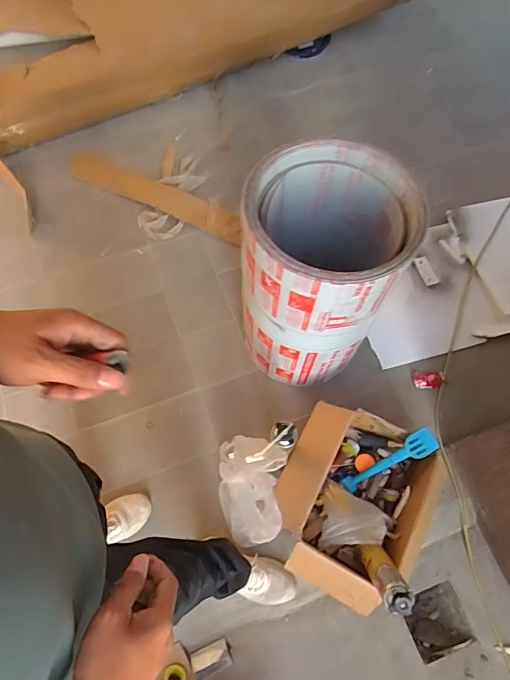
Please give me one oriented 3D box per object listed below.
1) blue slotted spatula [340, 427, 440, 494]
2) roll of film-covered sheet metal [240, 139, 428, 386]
[{"bbox_3d":[0.370,0.338,1.207,0.282,0.035,0.065,-34,68,17],"label":"blue slotted spatula"},{"bbox_3d":[0.168,-0.160,1.165,0.354,0.604,0.381,0,67,0],"label":"roll of film-covered sheet metal"}]

